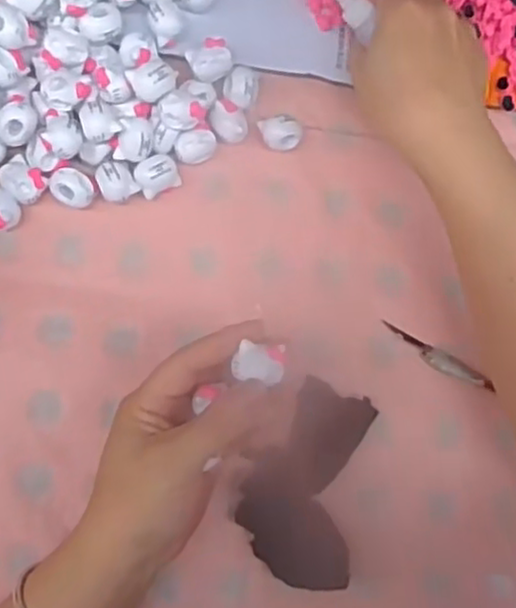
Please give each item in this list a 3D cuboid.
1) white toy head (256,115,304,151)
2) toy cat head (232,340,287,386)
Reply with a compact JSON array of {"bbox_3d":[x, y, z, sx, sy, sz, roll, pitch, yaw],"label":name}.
[{"bbox_3d":[0.014,-0.106,0.435,0.028,0.018,0.021,4,84,-4],"label":"white toy head"},{"bbox_3d":[0.001,0.028,0.337,0.024,0.010,0.019,9,83,-4],"label":"toy cat head"}]

